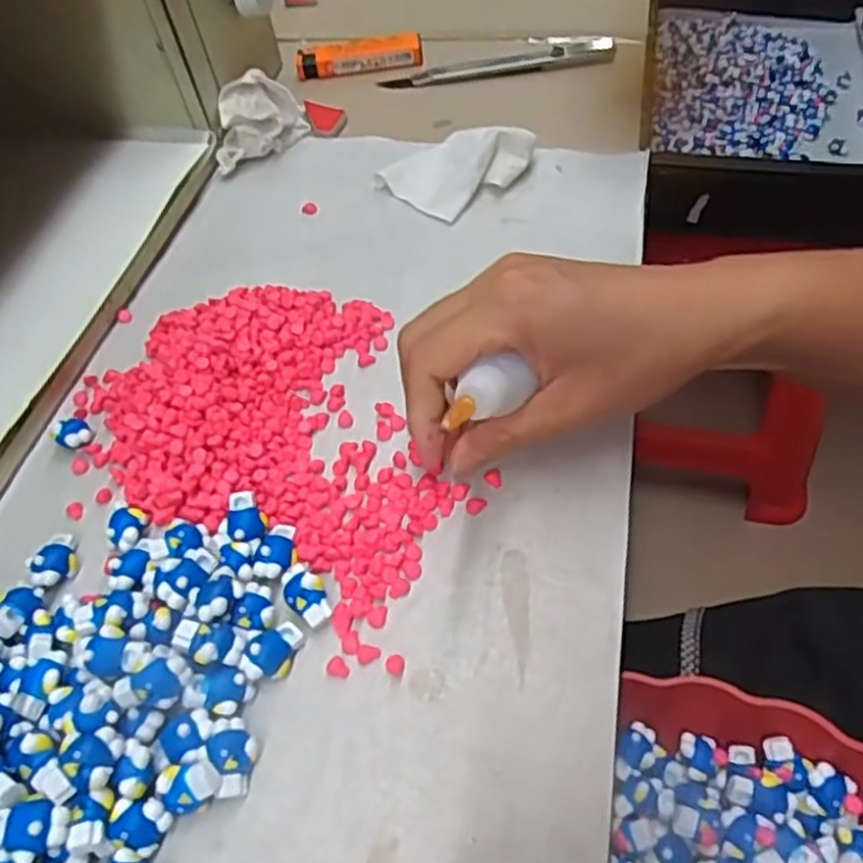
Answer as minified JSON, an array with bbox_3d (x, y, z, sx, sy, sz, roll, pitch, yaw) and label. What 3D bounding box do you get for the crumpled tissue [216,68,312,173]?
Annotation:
[{"bbox_3d":[-0.098,-0.177,0.424,0.053,0.037,0.036,-14,53,-4],"label":"crumpled tissue"}]

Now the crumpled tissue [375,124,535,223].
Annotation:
[{"bbox_3d":[0.011,-0.142,0.393,0.063,0.022,0.062,35,64,27],"label":"crumpled tissue"}]

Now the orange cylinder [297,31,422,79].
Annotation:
[{"bbox_3d":[-0.046,-0.242,0.481,0.079,0.015,0.022,-3,53,4],"label":"orange cylinder"}]

